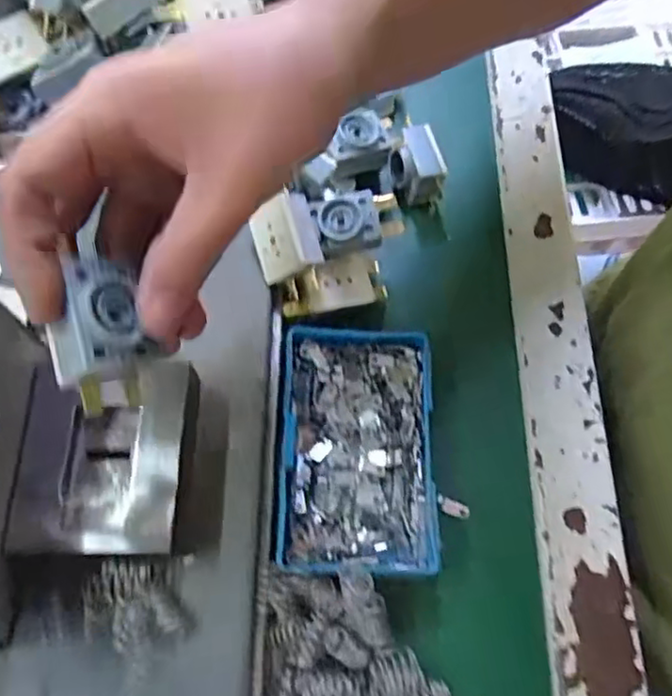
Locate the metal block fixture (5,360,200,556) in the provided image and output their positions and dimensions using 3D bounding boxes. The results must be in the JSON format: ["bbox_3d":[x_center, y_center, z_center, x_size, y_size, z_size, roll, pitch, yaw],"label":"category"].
[{"bbox_3d":[-0.096,0.048,0.277,0.069,0.025,0.079,0,66,-1],"label":"metal block fixture"}]

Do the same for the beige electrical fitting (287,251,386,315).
[{"bbox_3d":[0.001,-0.033,0.339,0.061,0.017,0.025,-17,66,-28],"label":"beige electrical fitting"}]

